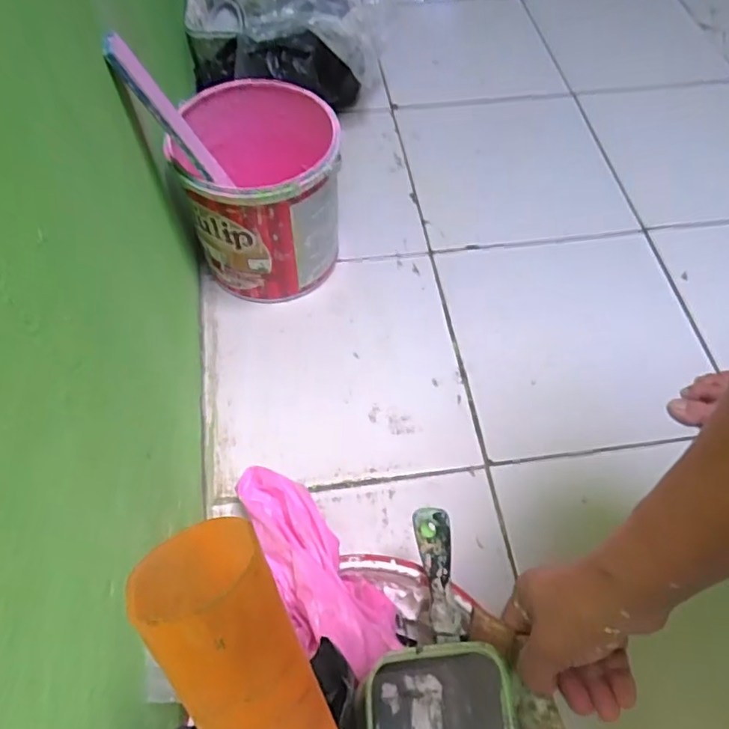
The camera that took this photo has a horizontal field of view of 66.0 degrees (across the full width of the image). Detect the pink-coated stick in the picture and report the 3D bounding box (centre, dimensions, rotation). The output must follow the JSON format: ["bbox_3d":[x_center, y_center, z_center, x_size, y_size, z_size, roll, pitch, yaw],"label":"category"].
[{"bbox_3d":[-0.176,-0.223,0.517,0.014,0.162,0.025,-11,58,20],"label":"pink-coated stick"}]

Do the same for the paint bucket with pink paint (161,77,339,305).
[{"bbox_3d":[-0.122,-0.202,0.678,0.176,0.186,0.184,0,60,-3],"label":"paint bucket with pink paint"}]

